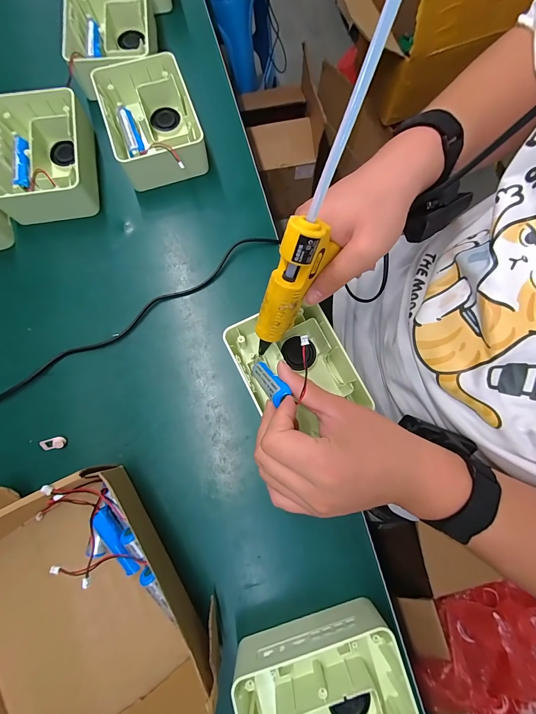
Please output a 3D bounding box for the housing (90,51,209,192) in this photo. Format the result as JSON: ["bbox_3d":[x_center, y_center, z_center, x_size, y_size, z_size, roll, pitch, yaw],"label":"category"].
[{"bbox_3d":[-0.146,-0.293,0.380,0.107,0.045,0.150,-18,80,-5],"label":"housing"}]

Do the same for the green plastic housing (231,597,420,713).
[{"bbox_3d":[0.048,0.296,0.265,0.144,0.058,0.104,-16,79,-5],"label":"green plastic housing"}]

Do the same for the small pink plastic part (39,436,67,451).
[{"bbox_3d":[-0.227,0.091,0.317,0.026,0.006,0.012,-8,79,0],"label":"small pink plastic part"}]

